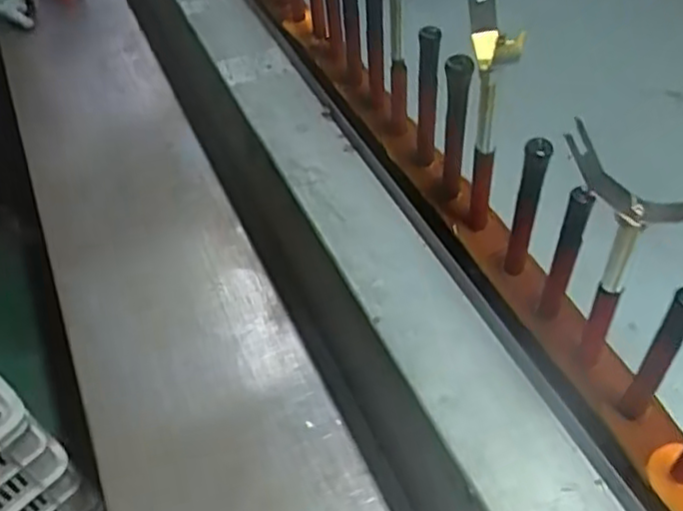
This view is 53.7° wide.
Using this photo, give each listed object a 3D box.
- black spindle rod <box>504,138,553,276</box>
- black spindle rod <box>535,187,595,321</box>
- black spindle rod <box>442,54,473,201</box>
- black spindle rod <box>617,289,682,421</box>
[{"bbox_3d":[0.147,-0.032,0.540,0.017,0.149,0.019,17,49,17],"label":"black spindle rod"},{"bbox_3d":[0.166,0.006,0.509,0.017,0.140,0.014,18,49,18],"label":"black spindle rod"},{"bbox_3d":[0.100,-0.109,0.596,0.024,0.144,0.020,7,46,8],"label":"black spindle rod"},{"bbox_3d":[0.209,0.067,0.444,0.017,0.141,0.014,26,52,24],"label":"black spindle rod"}]

